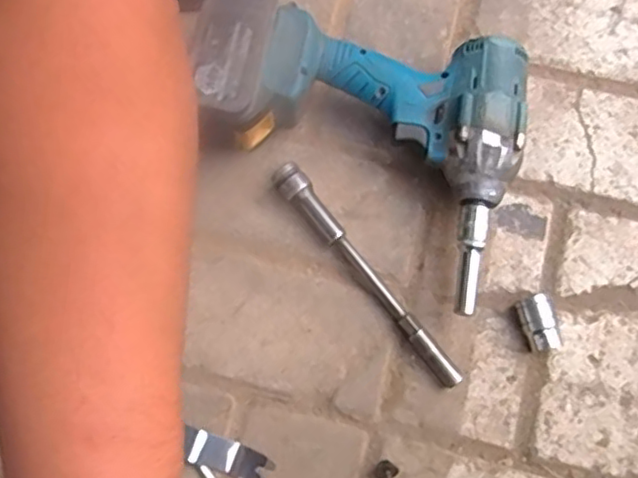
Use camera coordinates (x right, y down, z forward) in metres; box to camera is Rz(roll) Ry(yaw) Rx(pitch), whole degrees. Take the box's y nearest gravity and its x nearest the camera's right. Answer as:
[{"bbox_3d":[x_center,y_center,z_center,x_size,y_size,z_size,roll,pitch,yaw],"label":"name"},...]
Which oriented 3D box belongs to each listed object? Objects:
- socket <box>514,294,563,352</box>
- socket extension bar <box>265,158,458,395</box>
[{"bbox_3d":[0.156,0.061,0.456,0.022,0.021,0.038,-14,75,-3],"label":"socket"},{"bbox_3d":[0.034,0.025,0.471,0.020,0.020,0.199,-38,78,-9],"label":"socket extension bar"}]

